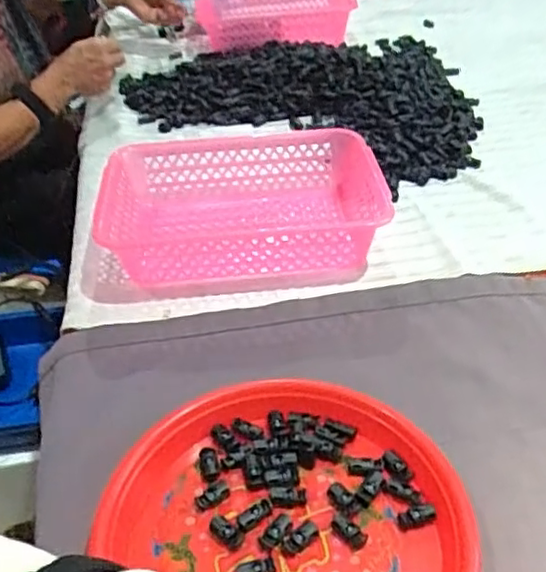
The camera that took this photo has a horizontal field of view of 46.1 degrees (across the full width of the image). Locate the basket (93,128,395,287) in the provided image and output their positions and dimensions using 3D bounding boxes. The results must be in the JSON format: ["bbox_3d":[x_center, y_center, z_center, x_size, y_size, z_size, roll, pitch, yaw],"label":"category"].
[{"bbox_3d":[-0.035,-0.090,0.742,0.303,0.077,0.233,-8,39,-5],"label":"basket"}]

